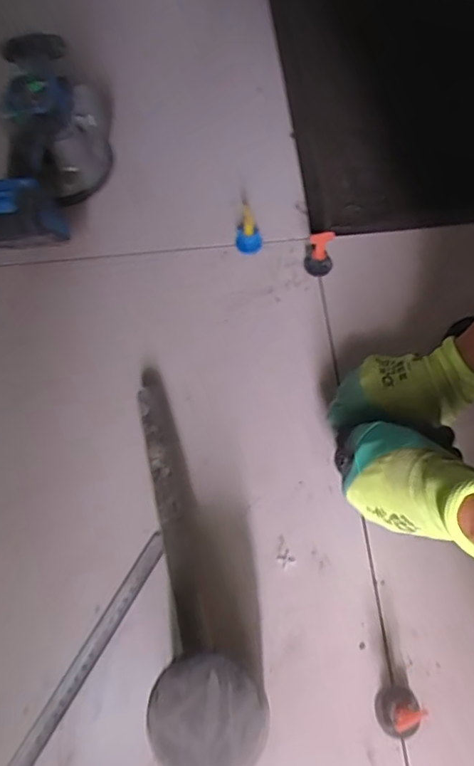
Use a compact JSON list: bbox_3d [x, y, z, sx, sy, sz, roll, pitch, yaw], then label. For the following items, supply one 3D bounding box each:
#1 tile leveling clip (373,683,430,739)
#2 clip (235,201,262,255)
[{"bbox_3d":[0.125,0.252,0.400,0.031,0.037,0.034,-1,64,2],"label":"tile leveling clip"},{"bbox_3d":[0.013,-0.183,0.617,0.030,0.046,0.042,-5,63,0],"label":"clip"}]

